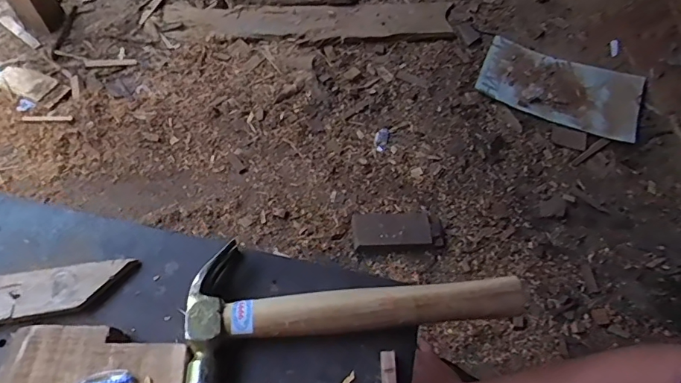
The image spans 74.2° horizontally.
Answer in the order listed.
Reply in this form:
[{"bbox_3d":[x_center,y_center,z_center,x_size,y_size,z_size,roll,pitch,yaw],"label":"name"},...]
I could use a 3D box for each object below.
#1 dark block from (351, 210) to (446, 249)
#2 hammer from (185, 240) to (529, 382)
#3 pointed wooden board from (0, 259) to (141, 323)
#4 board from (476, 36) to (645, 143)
[{"bbox_3d":[0.163,0.107,1.269,0.254,0.042,0.121,0,58,-5],"label":"dark block"},{"bbox_3d":[0.010,0.084,0.401,0.286,0.024,0.102,-9,60,-9],"label":"hammer"},{"bbox_3d":[-0.287,0.093,0.405,0.185,0.014,0.042,-7,60,-8],"label":"pointed wooden board"},{"bbox_3d":[0.780,-0.372,1.607,0.556,0.060,0.325,28,60,12],"label":"board"}]

